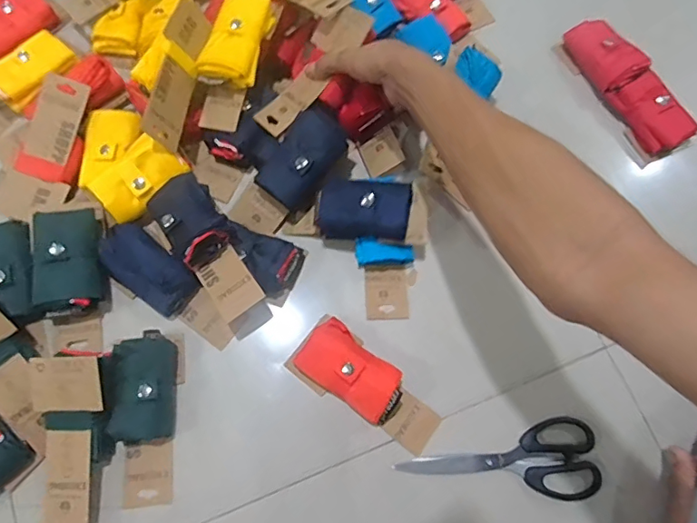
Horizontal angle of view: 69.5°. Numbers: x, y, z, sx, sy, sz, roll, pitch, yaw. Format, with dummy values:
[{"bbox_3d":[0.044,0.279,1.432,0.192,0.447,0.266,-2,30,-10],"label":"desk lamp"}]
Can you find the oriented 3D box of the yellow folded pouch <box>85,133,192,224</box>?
[{"bbox_3d":[-0.216,-0.087,0.521,0.087,0.032,0.053,-44,111,-3],"label":"yellow folded pouch"}]

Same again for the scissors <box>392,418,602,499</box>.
[{"bbox_3d":[0.146,0.192,0.485,0.190,0.005,0.071,-1,71,-2],"label":"scissors"}]

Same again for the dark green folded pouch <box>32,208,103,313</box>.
[{"bbox_3d":[-0.277,-0.003,0.496,0.066,0.028,0.100,-1,71,-2],"label":"dark green folded pouch"}]

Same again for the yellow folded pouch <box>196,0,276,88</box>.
[{"bbox_3d":[-0.118,-0.239,0.533,0.059,0.024,0.100,14,73,2],"label":"yellow folded pouch"}]

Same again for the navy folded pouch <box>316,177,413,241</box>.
[{"bbox_3d":[0.017,-0.055,0.511,0.090,0.023,0.063,11,73,1],"label":"navy folded pouch"}]

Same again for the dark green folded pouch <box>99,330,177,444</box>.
[{"bbox_3d":[-0.196,0.118,0.474,0.061,0.042,0.098,-6,72,-4],"label":"dark green folded pouch"}]

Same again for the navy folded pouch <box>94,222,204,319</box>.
[{"bbox_3d":[-0.198,0.008,0.503,0.103,0.042,0.055,39,74,10],"label":"navy folded pouch"}]

